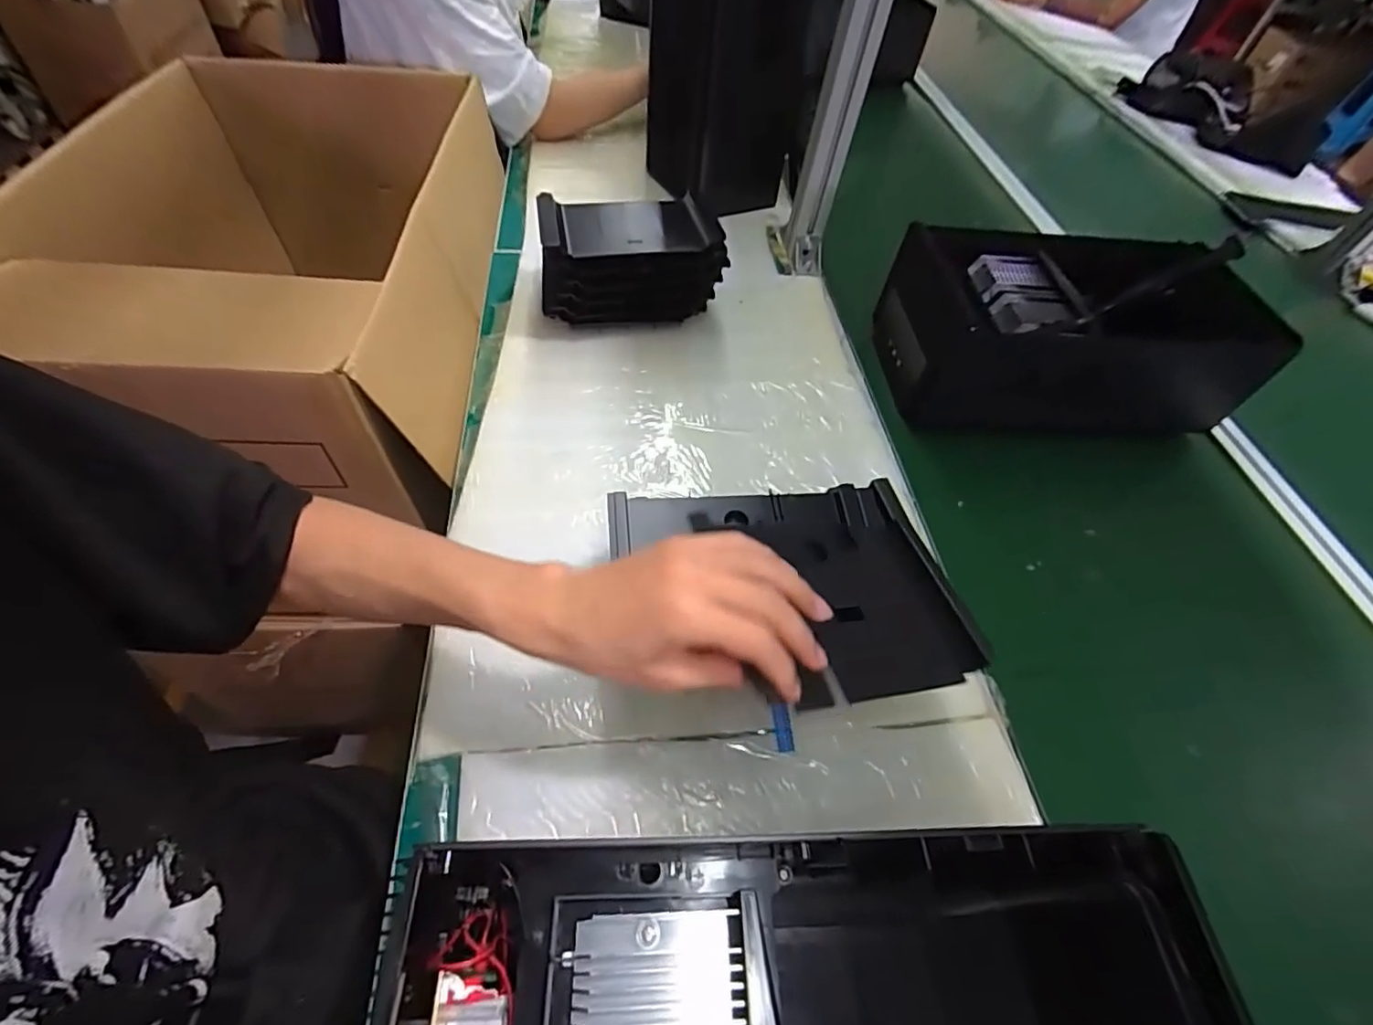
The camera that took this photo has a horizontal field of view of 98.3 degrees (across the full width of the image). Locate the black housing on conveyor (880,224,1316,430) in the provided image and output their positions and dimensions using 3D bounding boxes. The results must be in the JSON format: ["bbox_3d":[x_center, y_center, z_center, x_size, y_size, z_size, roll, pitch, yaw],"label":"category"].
[{"bbox_3d":[0.415,-0.201,0.658,0.366,0.124,0.188,3,53,-3],"label":"black housing on conveyor"}]

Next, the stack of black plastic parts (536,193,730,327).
[{"bbox_3d":[-0.066,-0.279,0.674,0.187,0.120,0.130,-7,54,-10],"label":"stack of black plastic parts"}]

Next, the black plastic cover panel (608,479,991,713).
[{"bbox_3d":[0.071,0.043,0.393,0.218,0.031,0.181,-4,44,-14],"label":"black plastic cover panel"}]

